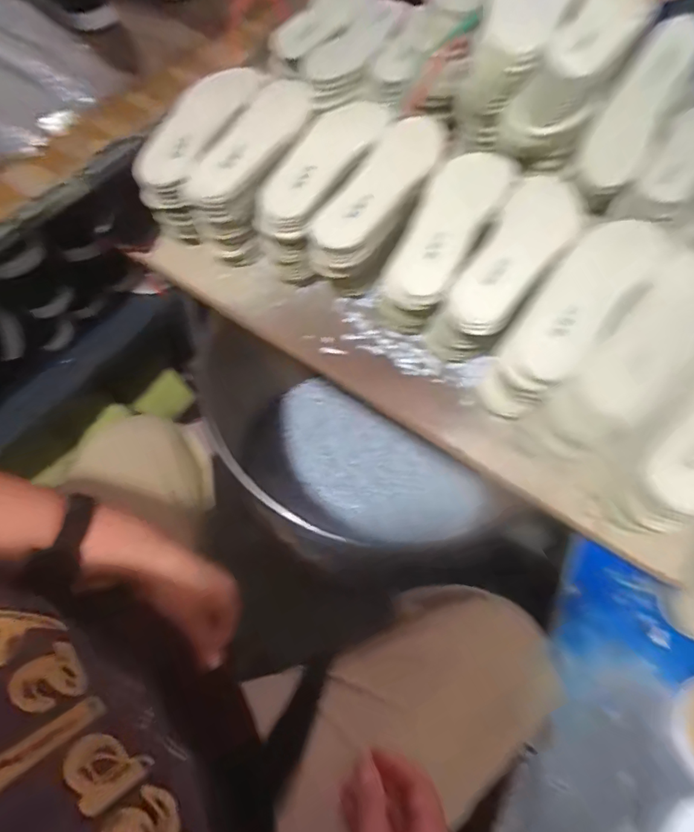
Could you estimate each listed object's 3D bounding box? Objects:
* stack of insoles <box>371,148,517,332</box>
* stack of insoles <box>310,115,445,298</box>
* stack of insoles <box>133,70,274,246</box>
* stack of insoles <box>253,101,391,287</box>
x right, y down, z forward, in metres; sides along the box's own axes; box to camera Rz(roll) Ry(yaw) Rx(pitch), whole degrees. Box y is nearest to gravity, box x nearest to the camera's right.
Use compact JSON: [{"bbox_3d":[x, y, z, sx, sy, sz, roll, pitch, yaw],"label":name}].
[{"bbox_3d":[0.122,-0.227,0.567,0.087,0.087,0.260,30,81,11],"label":"stack of insoles"},{"bbox_3d":[0.046,-0.264,0.580,0.086,0.098,0.246,28,80,10],"label":"stack of insoles"},{"bbox_3d":[-0.188,-0.355,0.629,0.082,0.113,0.247,20,66,7],"label":"stack of insoles"},{"bbox_3d":[-0.028,-0.304,0.595,0.087,0.107,0.261,26,81,10],"label":"stack of insoles"}]

